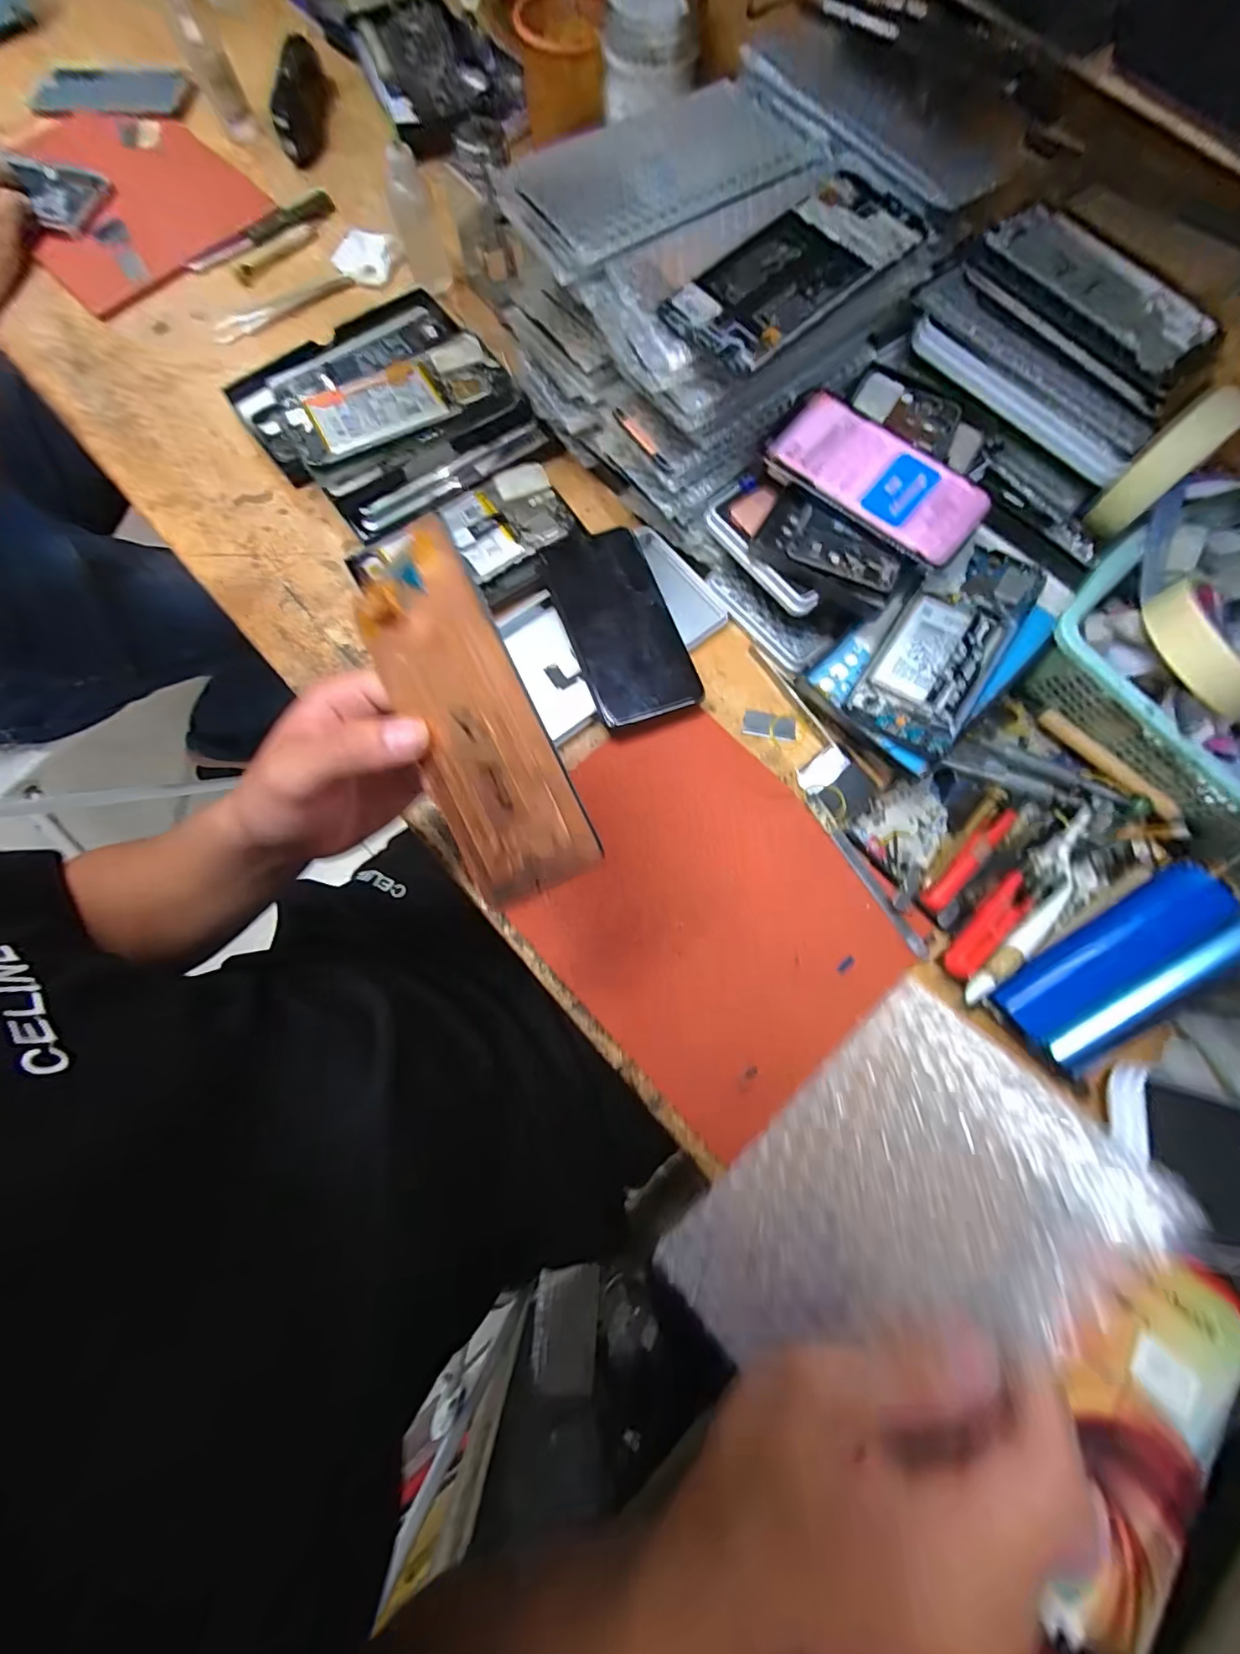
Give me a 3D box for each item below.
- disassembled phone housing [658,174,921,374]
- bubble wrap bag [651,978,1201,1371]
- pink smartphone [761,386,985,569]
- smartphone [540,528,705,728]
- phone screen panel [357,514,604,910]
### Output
[{"bbox_3d":[0.102,-0.321,0.311,0.147,0.015,0.069,-38,79,-8],"label":"disassembled phone housing"},{"bbox_3d":[0.105,0.164,0.221,0.176,0.008,0.110,-48,43,2],"label":"bubble wrap bag"},{"bbox_3d":[0.171,-0.234,0.358,0.142,0.008,0.070,35,79,8],"label":"pink smartphone"},{"bbox_3d":[-0.002,-0.151,0.398,0.074,0.011,0.159,-22,78,-6],"label":"smartphone"},{"bbox_3d":[-0.065,-0.043,0.227,0.070,0.006,0.152,-27,87,31],"label":"phone screen panel"}]

